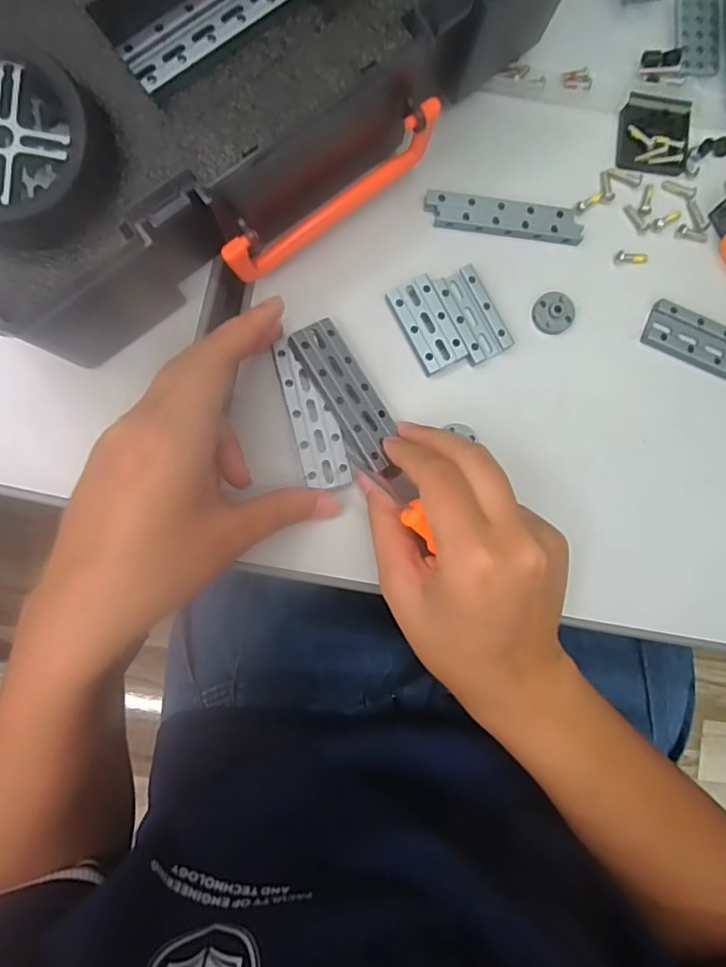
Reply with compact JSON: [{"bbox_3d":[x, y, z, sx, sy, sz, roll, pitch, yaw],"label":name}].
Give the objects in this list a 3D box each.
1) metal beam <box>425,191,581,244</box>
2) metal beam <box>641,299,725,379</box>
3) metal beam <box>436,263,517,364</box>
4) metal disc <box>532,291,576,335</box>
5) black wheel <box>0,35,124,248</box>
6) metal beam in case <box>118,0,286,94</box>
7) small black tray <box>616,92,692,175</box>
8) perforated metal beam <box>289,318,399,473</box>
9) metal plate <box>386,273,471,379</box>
[{"bbox_3d":[0.075,-0.142,0.294,0.084,0.008,0.018,6,86,-4],"label":"metal beam"},{"bbox_3d":[0.184,-0.075,0.298,0.064,0.010,0.025,22,85,-3],"label":"metal beam"},{"bbox_3d":[0.058,-0.089,0.290,0.025,0.008,0.047,-25,88,-5],"label":"metal beam"},{"bbox_3d":[0.103,-0.092,0.294,0.024,0.008,0.022,0,86,-4],"label":"metal disc"},{"bbox_3d":[-0.127,-0.124,0.204,0.061,0.023,0.063,0,86,-4],"label":"black wheel"},{"bbox_3d":[-0.064,-0.205,0.242,0.089,0.006,0.022,-39,90,-6],"label":"metal beam in case"},{"bbox_3d":[0.160,-0.193,0.304,0.038,0.006,0.041,1,86,-4],"label":"small black tray"},{"bbox_3d":[-0.006,-0.044,0.275,0.026,0.009,0.077,-30,91,-3],"label":"perforated metal beam"},{"bbox_3d":[0.033,-0.082,0.287,0.025,0.006,0.047,-26,89,-5],"label":"metal plate"}]

